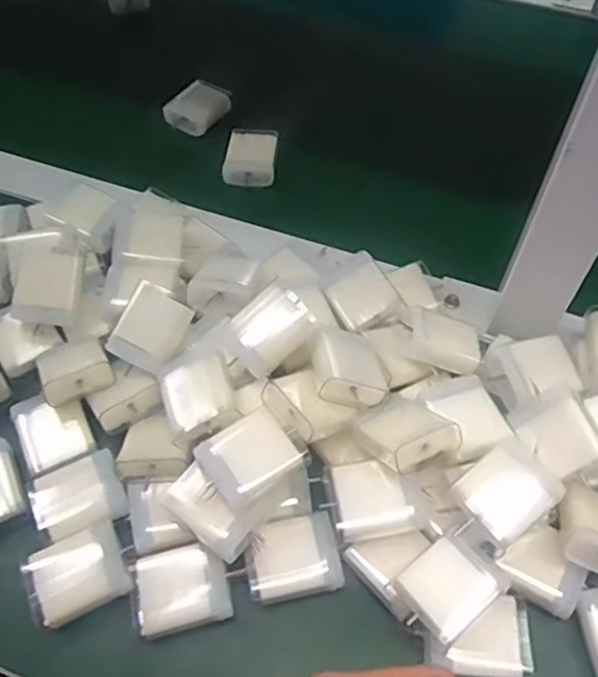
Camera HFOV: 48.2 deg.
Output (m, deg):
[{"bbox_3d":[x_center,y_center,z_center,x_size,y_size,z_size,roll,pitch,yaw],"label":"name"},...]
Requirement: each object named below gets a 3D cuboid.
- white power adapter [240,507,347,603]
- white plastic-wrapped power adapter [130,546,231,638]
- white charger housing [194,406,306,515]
[{"bbox_3d":[-0.003,0.122,0.371,0.050,0.017,0.042,-12,65,-3],"label":"white power adapter"},{"bbox_3d":[-0.065,0.137,0.367,0.051,0.013,0.041,-11,55,-7],"label":"white plastic-wrapped power adapter"},{"bbox_3d":[-0.026,0.072,0.379,0.050,0.040,0.040,-30,59,-19],"label":"white charger housing"}]

